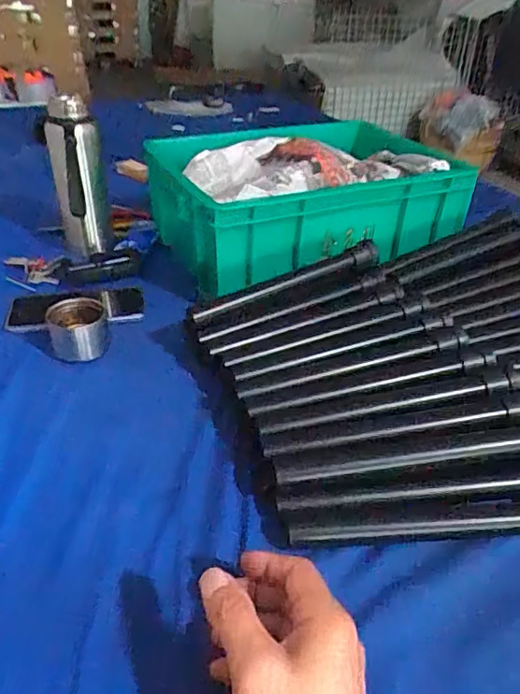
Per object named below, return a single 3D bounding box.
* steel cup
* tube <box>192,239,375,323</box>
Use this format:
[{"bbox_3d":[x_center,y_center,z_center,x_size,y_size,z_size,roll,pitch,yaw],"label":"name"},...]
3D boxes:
[{"bbox_3d":[-0.203,-0.017,0.595,0.062,0.057,0.057,0,35,0],"label":"steel cup"},{"bbox_3d":[0.037,-0.070,0.613,0.246,0.031,0.026,-20,39,-27],"label":"tube"}]

